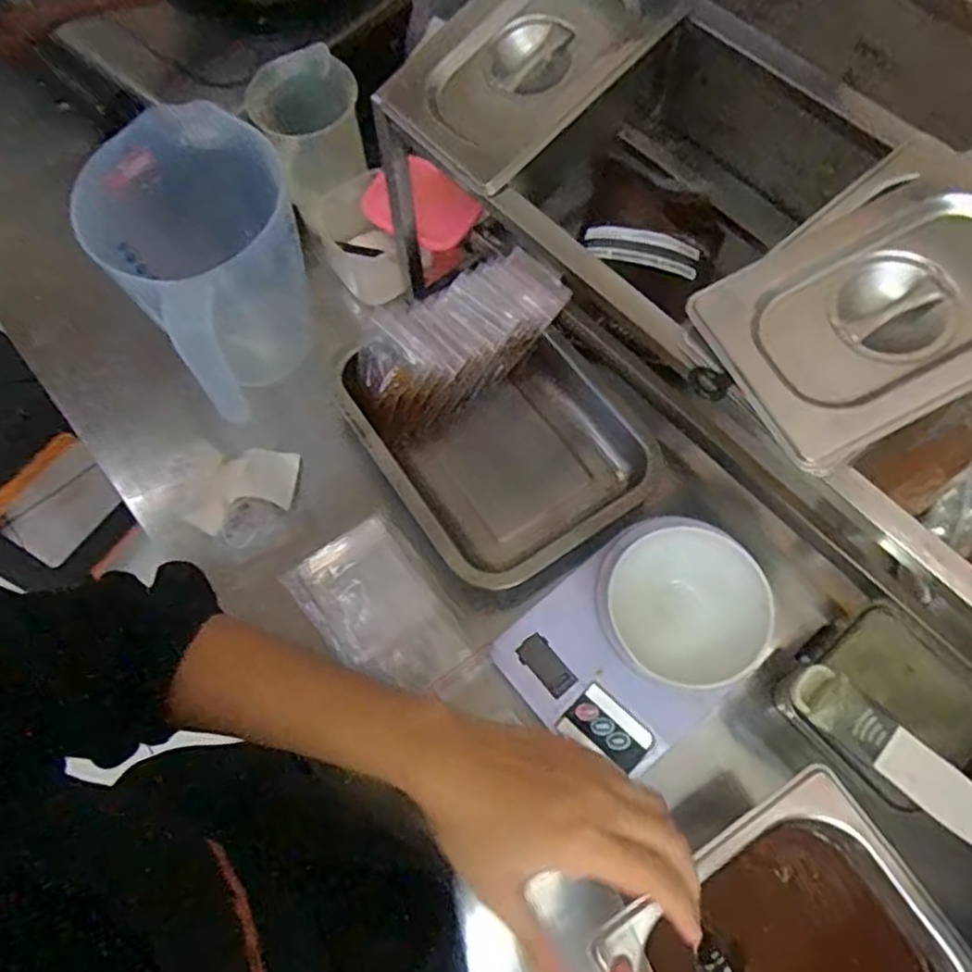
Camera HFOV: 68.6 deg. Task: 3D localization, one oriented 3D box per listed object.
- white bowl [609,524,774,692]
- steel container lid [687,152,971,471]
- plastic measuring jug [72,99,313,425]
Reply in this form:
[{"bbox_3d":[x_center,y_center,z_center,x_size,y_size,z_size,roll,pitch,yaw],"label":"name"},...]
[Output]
[{"bbox_3d":[0.147,0.092,0.509,0.099,0.053,0.106,-29,69,-10],"label":"white bowl"},{"bbox_3d":[0.215,-0.096,0.365,0.185,0.022,0.114,-28,70,1],"label":"steel container lid"},{"bbox_3d":[-0.218,-0.162,0.587,0.147,0.179,0.208,-16,67,-5],"label":"plastic measuring jug"}]

